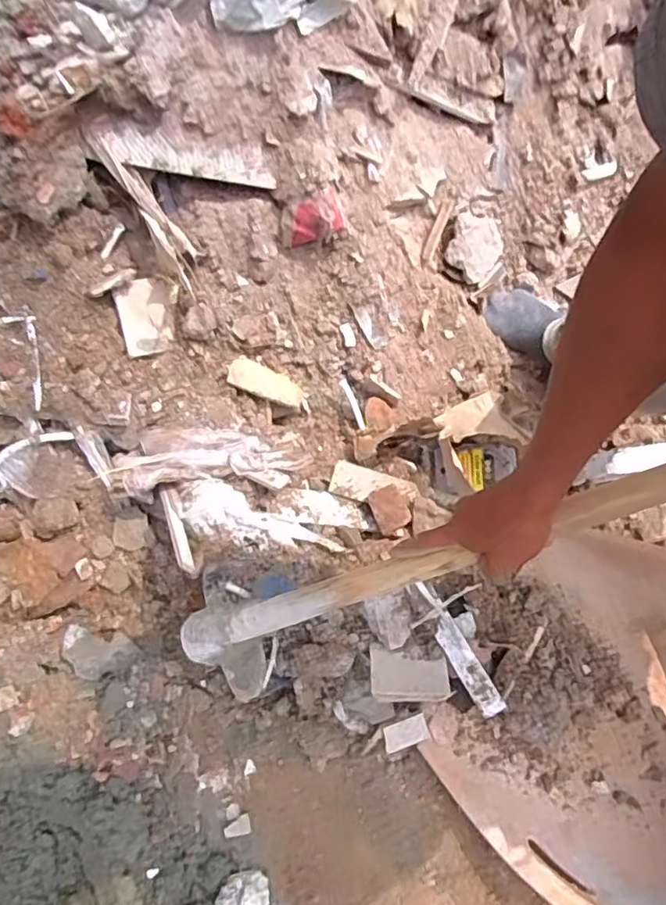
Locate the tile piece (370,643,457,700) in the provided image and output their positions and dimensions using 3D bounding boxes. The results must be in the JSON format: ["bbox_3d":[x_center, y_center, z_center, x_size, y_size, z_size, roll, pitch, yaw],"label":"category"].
[{"bbox_3d":[0.100,0.284,0.778,0.099,0.007,0.070,-2,43,4],"label":"tile piece"}]

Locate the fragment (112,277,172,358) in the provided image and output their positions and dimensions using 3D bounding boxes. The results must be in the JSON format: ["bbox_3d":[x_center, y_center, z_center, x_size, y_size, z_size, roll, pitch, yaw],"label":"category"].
[{"bbox_3d":[-0.276,-0.197,0.869,0.062,0.103,0.008,-19,16,-24],"label":"fragment"}]

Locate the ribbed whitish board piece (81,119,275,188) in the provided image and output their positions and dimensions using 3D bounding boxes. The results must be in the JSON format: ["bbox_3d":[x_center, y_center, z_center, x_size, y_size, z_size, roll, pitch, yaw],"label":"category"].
[{"bbox_3d":[-0.203,-0.408,0.818,0.242,0.052,0.022,3,57,-18],"label":"ribbed whitish board piece"}]

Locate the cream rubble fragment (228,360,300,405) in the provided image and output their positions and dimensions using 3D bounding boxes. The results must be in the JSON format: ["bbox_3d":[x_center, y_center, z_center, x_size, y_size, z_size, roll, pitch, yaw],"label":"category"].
[{"bbox_3d":[-0.103,-0.106,0.916,0.117,0.017,0.041,22,58,-15],"label":"cream rubble fragment"}]

